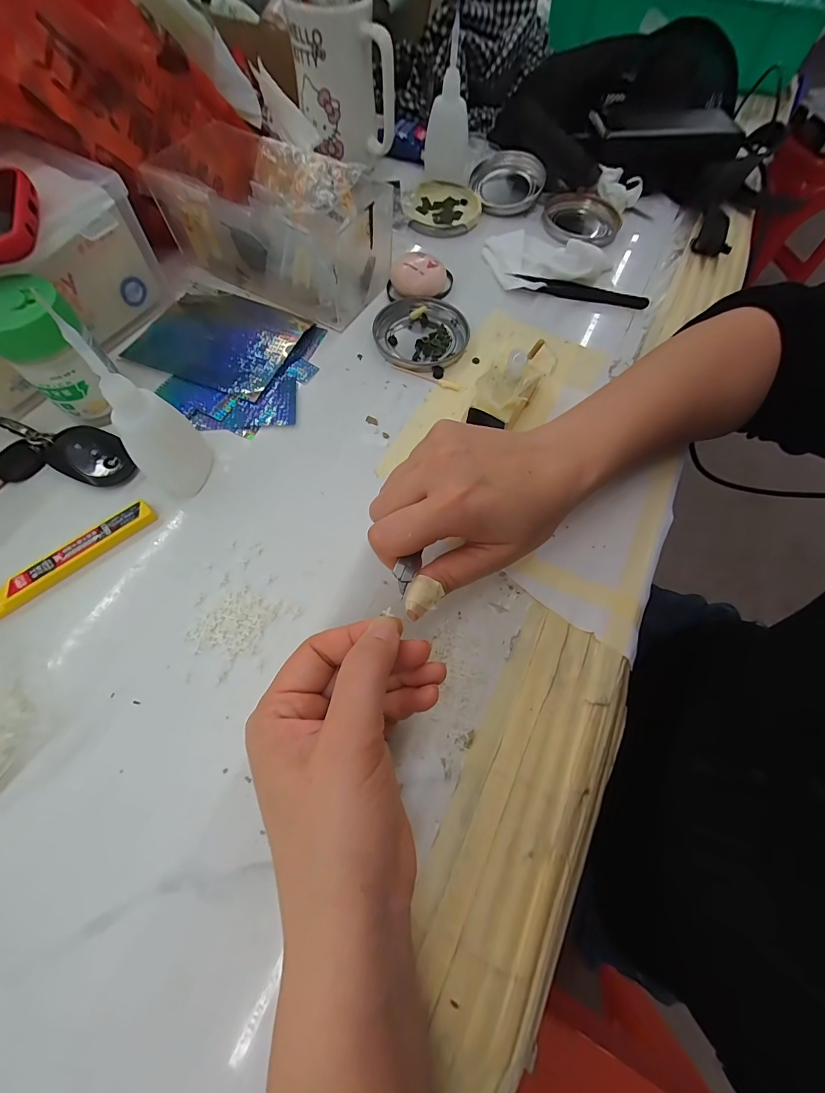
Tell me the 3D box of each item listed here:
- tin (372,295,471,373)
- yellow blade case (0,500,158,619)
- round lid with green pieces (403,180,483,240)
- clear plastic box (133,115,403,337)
[{"bbox_3d":[0.006,-0.181,0.332,0.079,0.010,0.076,1,67,-2],"label":"tin"},{"bbox_3d":[-0.208,0.006,0.241,0.101,0.006,0.018,-41,74,-18],"label":"yellow blade case"},{"bbox_3d":[0.030,-0.351,0.405,0.078,0.010,0.086,12,67,3],"label":"round lid with green pieces"},{"bbox_3d":[-0.113,-0.271,0.332,0.178,0.071,0.102,29,68,9],"label":"clear plastic box"}]

